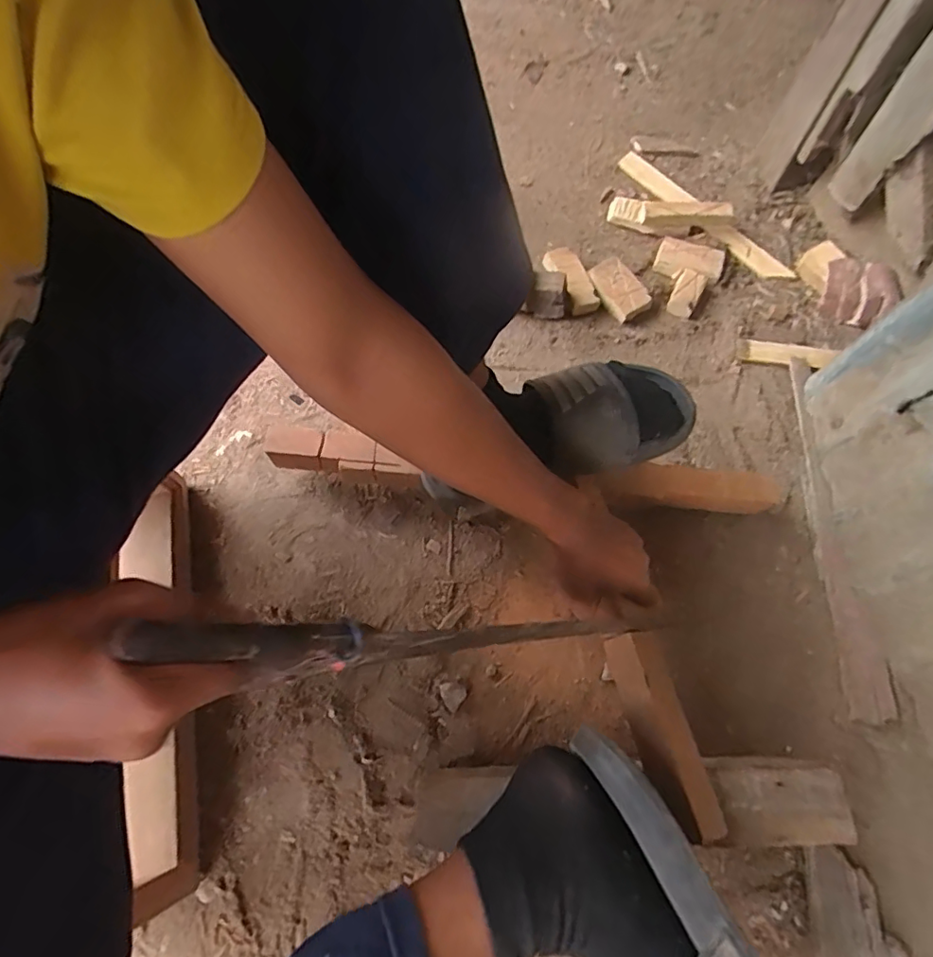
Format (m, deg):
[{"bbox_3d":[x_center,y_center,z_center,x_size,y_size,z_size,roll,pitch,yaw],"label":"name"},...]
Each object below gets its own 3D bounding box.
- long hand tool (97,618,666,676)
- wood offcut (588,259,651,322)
[{"bbox_3d":[0.003,0.107,0.368,0.403,0.038,0.022,10,60,-38],"label":"long hand tool"},{"bbox_3d":[0.217,-0.273,0.792,0.057,0.021,0.086,-27,70,-14],"label":"wood offcut"}]

